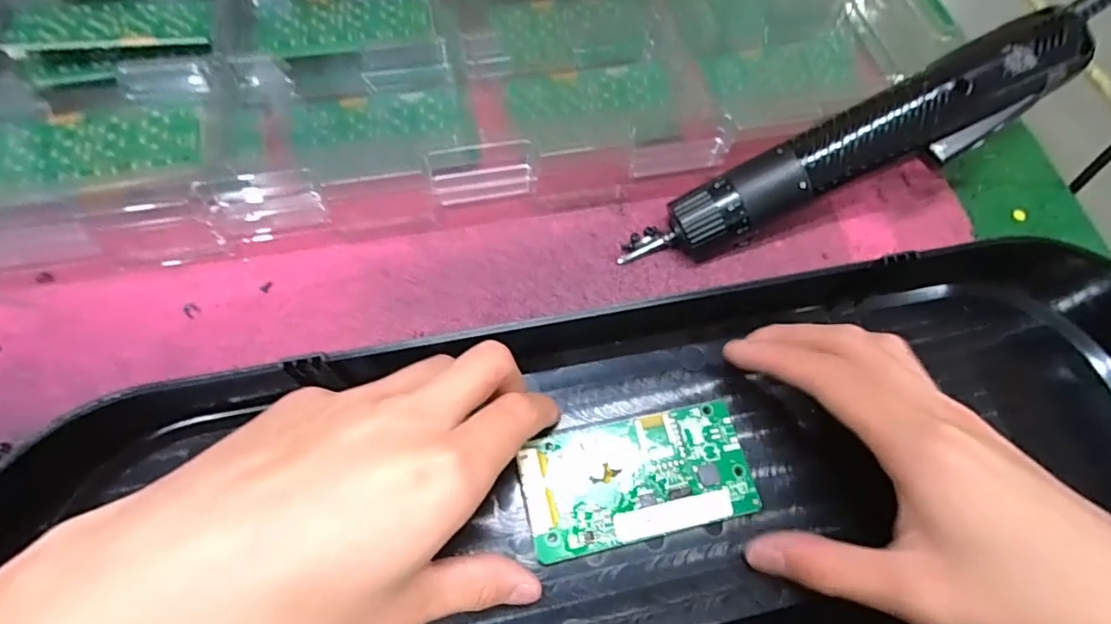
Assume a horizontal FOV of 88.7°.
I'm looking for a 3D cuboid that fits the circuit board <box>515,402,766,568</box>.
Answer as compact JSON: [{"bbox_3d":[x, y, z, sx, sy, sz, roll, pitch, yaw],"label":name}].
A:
[{"bbox_3d":[0.035,0.069,0.237,0.094,0.007,0.048,-10,67,-8],"label":"circuit board"}]

